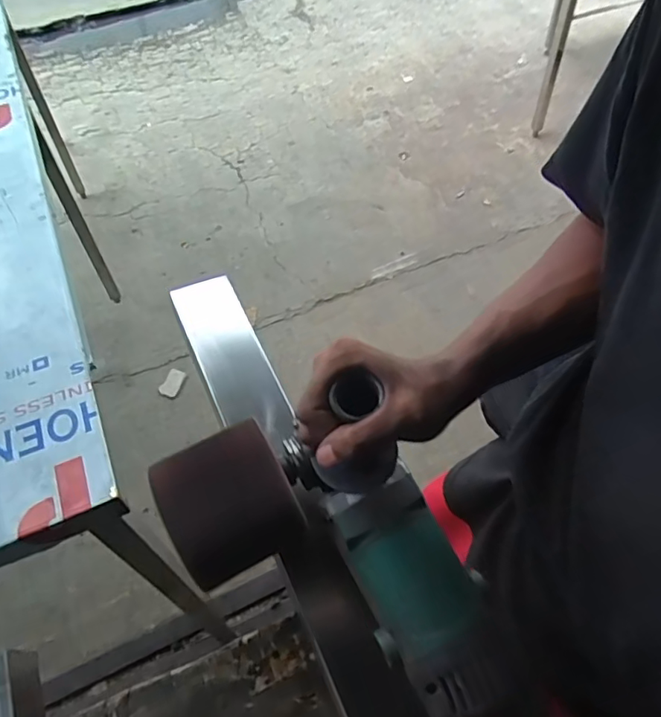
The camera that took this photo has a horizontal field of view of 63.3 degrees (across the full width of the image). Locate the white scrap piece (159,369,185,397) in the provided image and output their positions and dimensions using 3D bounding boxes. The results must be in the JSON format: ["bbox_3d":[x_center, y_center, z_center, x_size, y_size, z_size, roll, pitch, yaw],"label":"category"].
[{"bbox_3d":[-0.512,0.077,1.740,0.065,0.009,0.098,14,60,7],"label":"white scrap piece"}]

